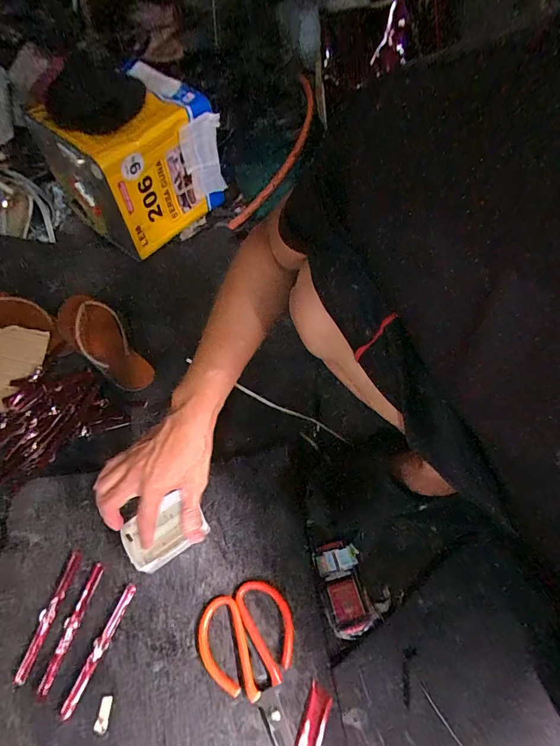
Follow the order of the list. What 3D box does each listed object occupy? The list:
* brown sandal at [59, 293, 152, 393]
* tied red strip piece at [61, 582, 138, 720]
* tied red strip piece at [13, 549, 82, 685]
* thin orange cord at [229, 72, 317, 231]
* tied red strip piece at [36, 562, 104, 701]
[{"bbox_3d":[-0.325,-0.062,0.718,0.098,0.045,0.230,-42,88,-22],"label":"brown sandal"},{"bbox_3d":[-0.218,0.330,0.467,0.017,0.014,0.140,21,61,13],"label":"tied red strip piece"},{"bbox_3d":[-0.287,0.298,0.485,0.016,0.007,0.143,11,59,8],"label":"tied red strip piece"},{"bbox_3d":[-0.001,-0.507,0.918,0.075,0.040,0.401,27,88,17],"label":"thin orange cord"},{"bbox_3d":[-0.257,0.312,0.481,0.016,0.004,0.140,11,59,8],"label":"tied red strip piece"}]

